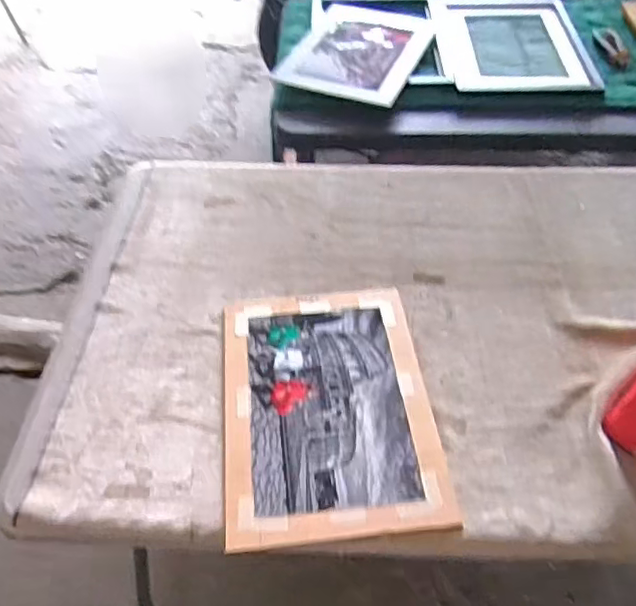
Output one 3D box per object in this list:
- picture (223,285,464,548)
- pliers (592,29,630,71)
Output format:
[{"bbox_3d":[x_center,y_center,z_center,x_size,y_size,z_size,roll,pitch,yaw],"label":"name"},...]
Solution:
[{"bbox_3d":[0.010,0.127,0.789,0.265,0.013,0.369,-5,50,-4],"label":"picture"},{"bbox_3d":[0.695,-0.611,1.415,0.059,0.024,0.167,2,50,2],"label":"pliers"}]

